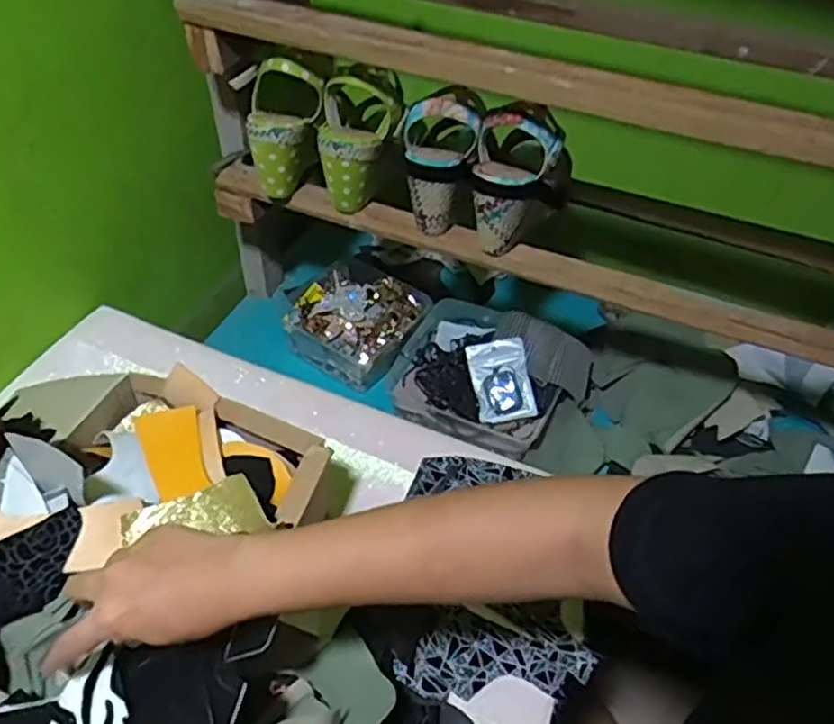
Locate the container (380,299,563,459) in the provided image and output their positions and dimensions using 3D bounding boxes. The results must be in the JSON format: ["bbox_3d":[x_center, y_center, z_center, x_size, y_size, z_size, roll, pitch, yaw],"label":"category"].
[{"bbox_3d":[0.079,0.006,0.885,0.207,0.081,0.189,20,48,15],"label":"container"}]

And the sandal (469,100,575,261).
[{"bbox_3d":[0.103,-0.181,0.694,0.094,0.139,0.089,12,46,8],"label":"sandal"}]

